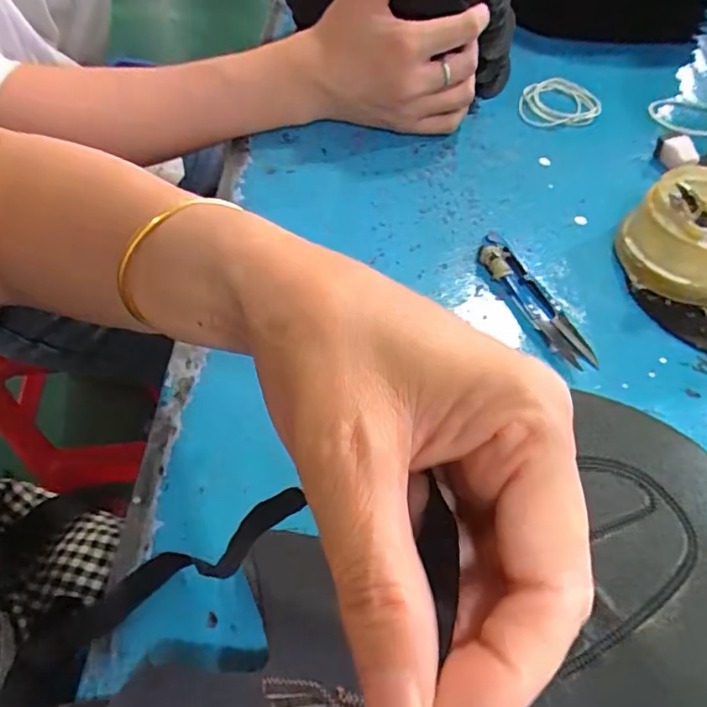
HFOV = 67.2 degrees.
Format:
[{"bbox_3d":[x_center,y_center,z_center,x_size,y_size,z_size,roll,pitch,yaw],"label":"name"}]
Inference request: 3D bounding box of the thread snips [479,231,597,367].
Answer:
[{"bbox_3d":[0.107,-0.034,0.321,0.026,0.009,0.104,-19,57,-15],"label":"thread snips"}]

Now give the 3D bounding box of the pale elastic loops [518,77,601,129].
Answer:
[{"bbox_3d":[0.177,-0.215,0.457,0.065,0.009,0.072,19,56,12],"label":"pale elastic loops"}]

